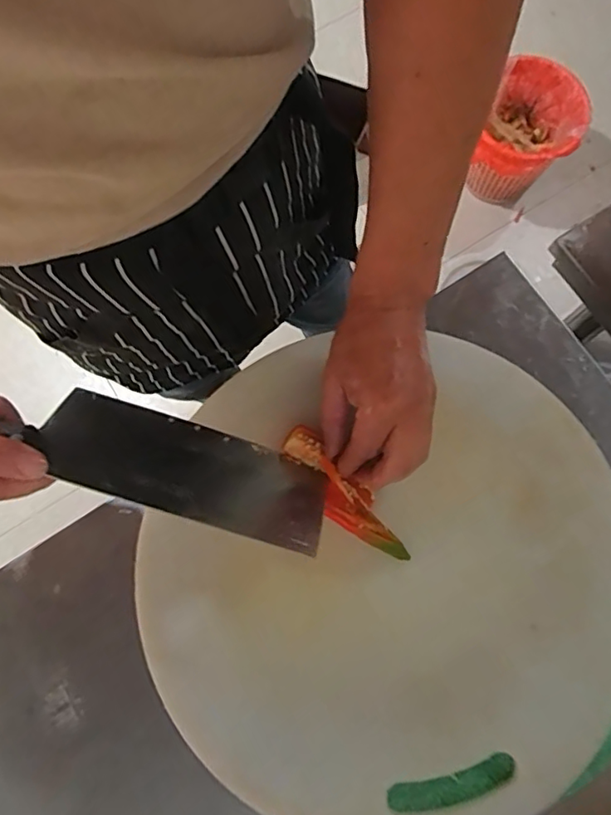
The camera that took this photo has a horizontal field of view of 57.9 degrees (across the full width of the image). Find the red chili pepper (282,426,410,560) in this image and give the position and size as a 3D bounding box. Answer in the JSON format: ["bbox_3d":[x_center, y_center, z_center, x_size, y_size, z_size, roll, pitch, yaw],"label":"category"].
[{"bbox_3d":[0.028,0.069,0.417,0.032,0.015,0.124,-40,81,-8],"label":"red chili pepper"}]

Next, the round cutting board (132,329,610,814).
[{"bbox_3d":[0.061,0.123,0.418,0.359,0.035,0.357,0,76,1],"label":"round cutting board"}]

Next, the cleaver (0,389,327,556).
[{"bbox_3d":[-0.131,0.024,0.389,0.300,0.013,0.085,18,36,-1],"label":"cleaver"}]

